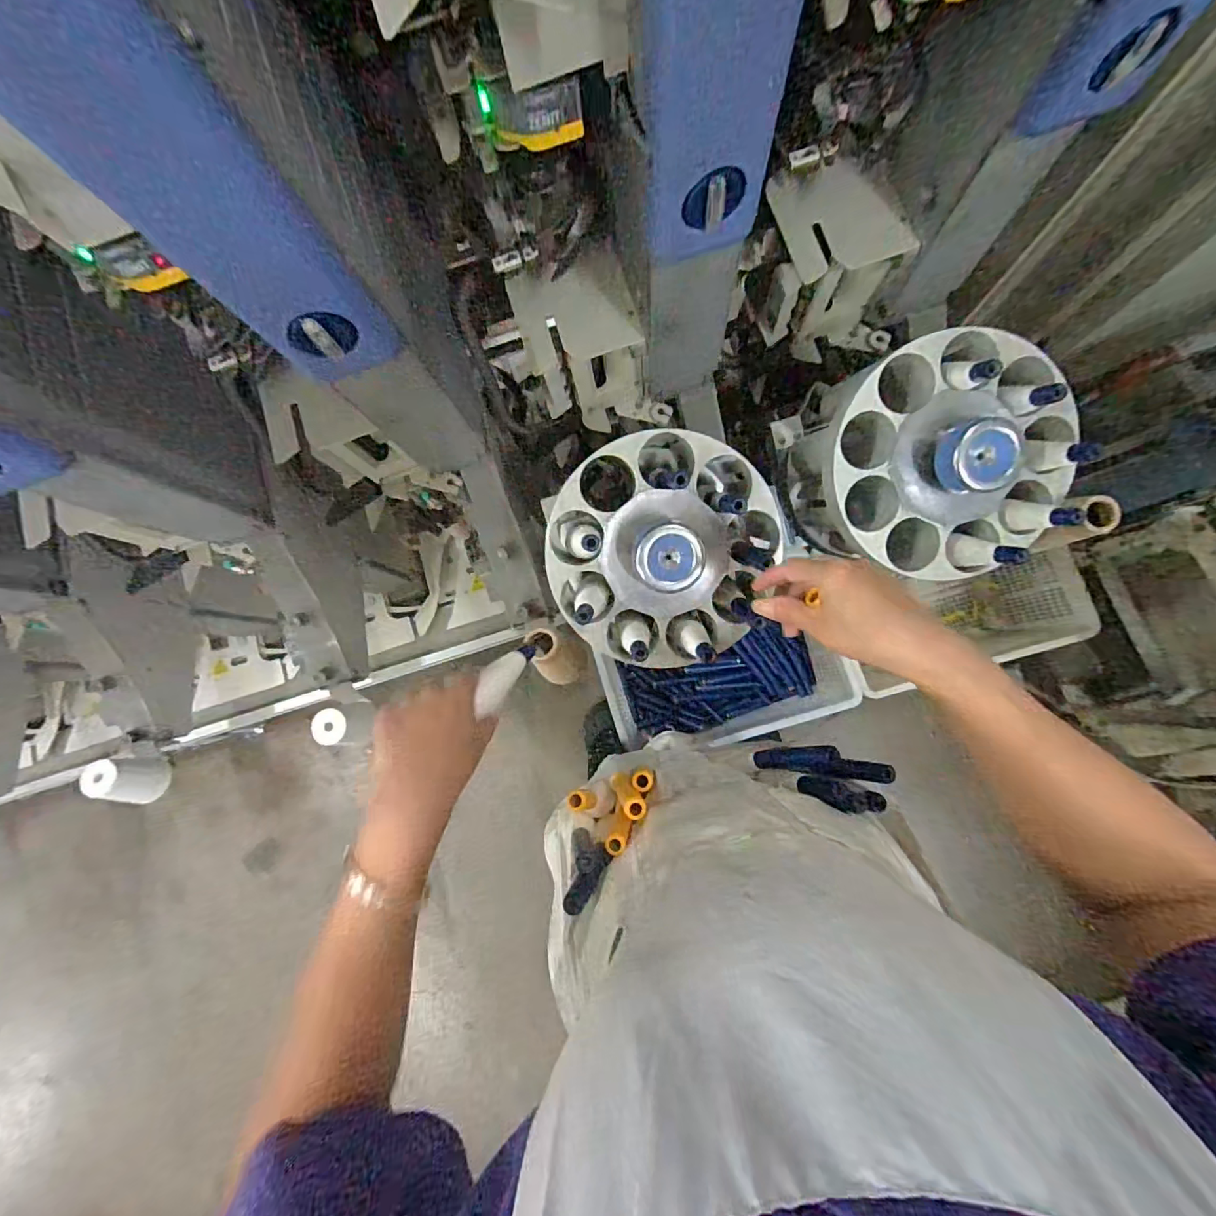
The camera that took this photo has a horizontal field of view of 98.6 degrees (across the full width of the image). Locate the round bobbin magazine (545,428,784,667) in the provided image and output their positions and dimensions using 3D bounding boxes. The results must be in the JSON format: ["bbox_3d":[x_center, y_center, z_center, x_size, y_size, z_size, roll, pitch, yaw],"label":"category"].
[{"bbox_3d":[0.058,-0.064,0.559,0.240,0.100,0.240,0,102,1],"label":"round bobbin magazine"}]

